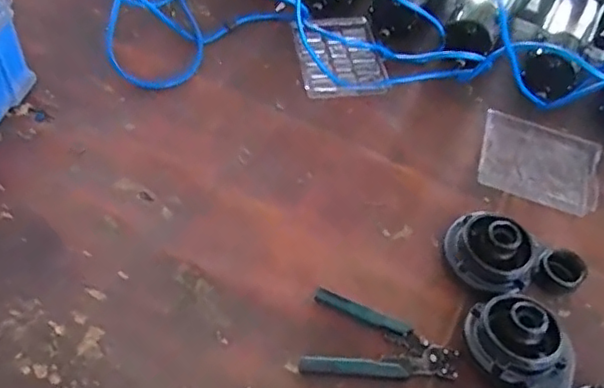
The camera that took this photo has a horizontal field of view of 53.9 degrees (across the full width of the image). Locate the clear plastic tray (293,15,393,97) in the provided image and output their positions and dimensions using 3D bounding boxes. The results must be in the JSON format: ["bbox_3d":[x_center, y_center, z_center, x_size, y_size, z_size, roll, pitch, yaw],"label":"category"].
[{"bbox_3d":[0.060,-0.240,0.988,0.138,0.018,0.209,-5,53,-9],"label":"clear plastic tray"}]

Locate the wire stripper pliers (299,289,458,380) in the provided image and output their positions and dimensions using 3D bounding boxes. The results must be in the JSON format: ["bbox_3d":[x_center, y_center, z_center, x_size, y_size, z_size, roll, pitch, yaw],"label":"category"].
[{"bbox_3d":[0.093,0.174,0.682,0.170,0.021,0.093,12,52,3],"label":"wire stripper pliers"}]

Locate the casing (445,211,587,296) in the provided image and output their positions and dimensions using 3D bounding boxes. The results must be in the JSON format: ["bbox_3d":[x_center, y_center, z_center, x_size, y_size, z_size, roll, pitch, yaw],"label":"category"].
[{"bbox_3d":[0.263,0.083,0.736,0.172,0.073,0.102,22,53,11],"label":"casing"}]

